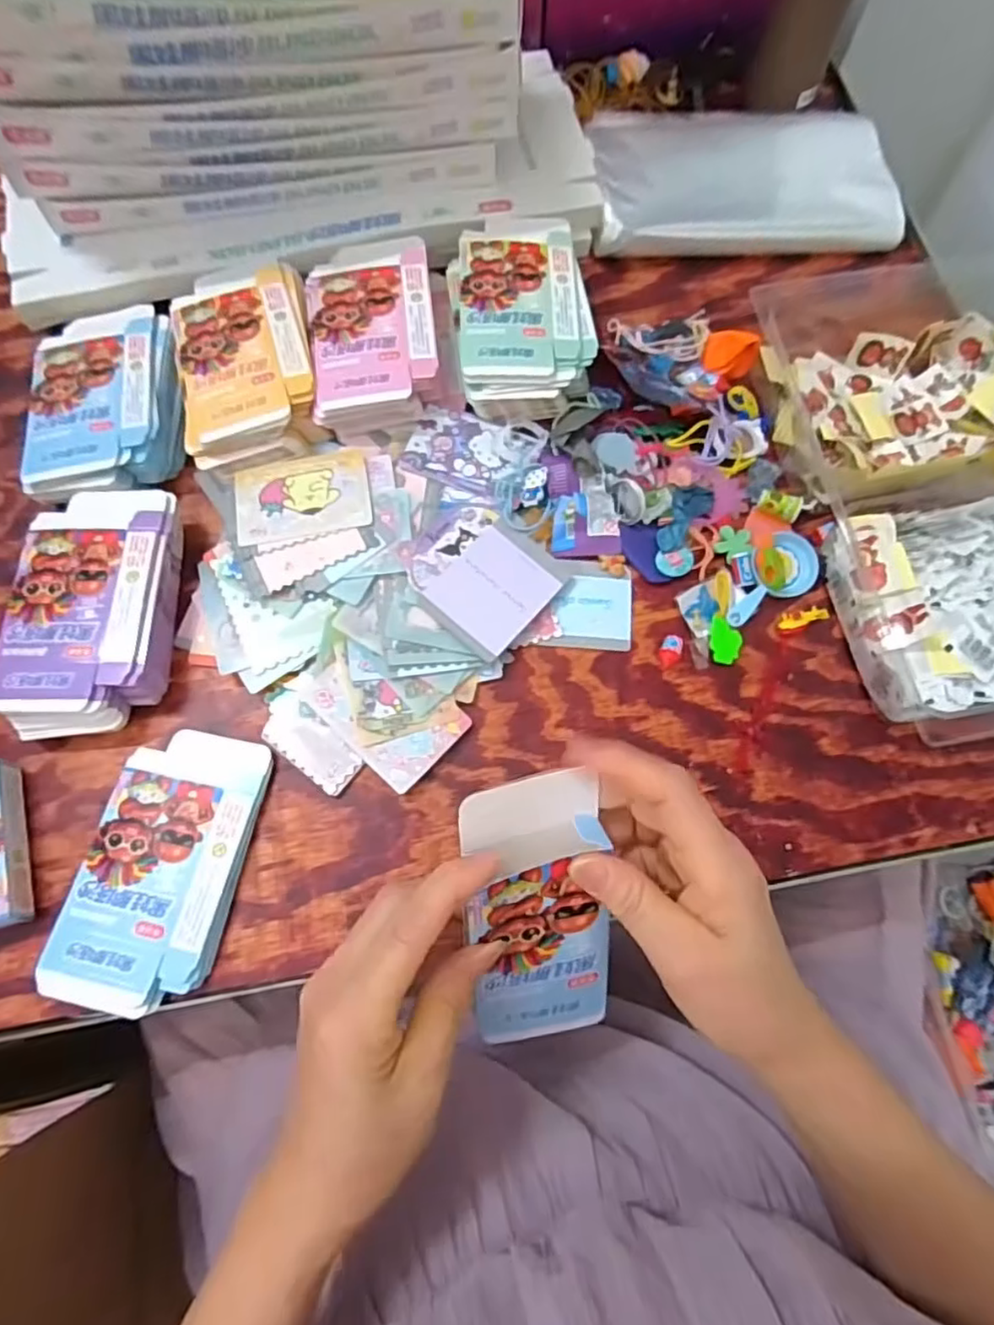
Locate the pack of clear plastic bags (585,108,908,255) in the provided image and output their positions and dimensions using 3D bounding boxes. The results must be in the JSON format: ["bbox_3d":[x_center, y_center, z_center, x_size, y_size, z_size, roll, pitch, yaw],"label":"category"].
[{"bbox_3d":[0.205,-0.411,0.552,0.246,0.027,0.150,-4,73,0],"label":"pack of clear plastic bags"}]

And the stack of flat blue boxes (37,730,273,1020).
[{"bbox_3d":[-0.193,0.116,0.378,0.087,0.019,0.152,12,73,4],"label":"stack of flat blue boxes"}]

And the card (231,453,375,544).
[{"bbox_3d":[-0.131,-0.112,0.440,0.088,0.004,0.063,-11,67,-3],"label":"card"}]

